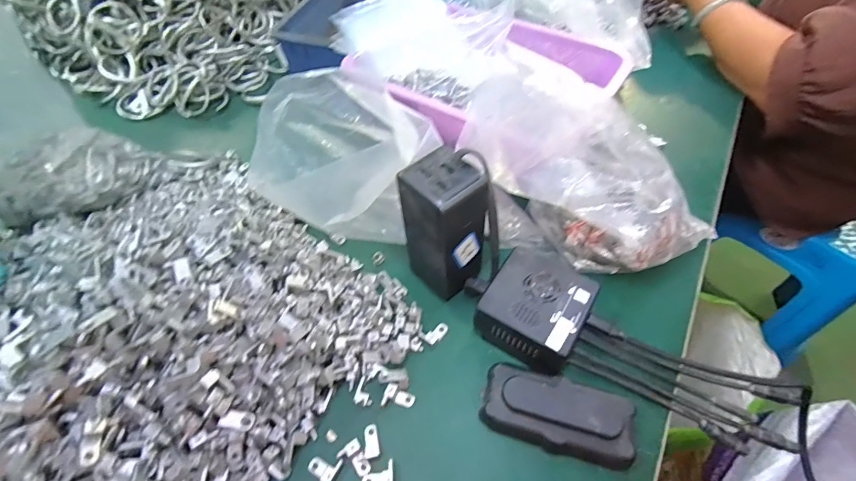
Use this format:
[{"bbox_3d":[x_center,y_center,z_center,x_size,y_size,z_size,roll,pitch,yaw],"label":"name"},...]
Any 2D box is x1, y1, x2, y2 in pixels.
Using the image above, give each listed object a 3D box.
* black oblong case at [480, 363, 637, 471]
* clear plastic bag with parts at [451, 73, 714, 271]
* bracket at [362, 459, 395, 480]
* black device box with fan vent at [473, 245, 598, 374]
[{"bbox_3d":[0.095,0.128,0.288,0.105,0.031,0.047,12,54,11],"label":"black oblong case"},{"bbox_3d":[0.143,-0.060,0.375,0.256,0.082,0.136,44,64,11],"label":"clear plastic bag with parts"},{"bbox_3d":[-0.036,0.167,0.277,0.023,0.011,0.017,-4,53,-1],"label":"bracket"},{"bbox_3d":[0.088,0.059,0.328,0.077,0.051,0.083,26,58,20],"label":"black device box with fan vent"}]

